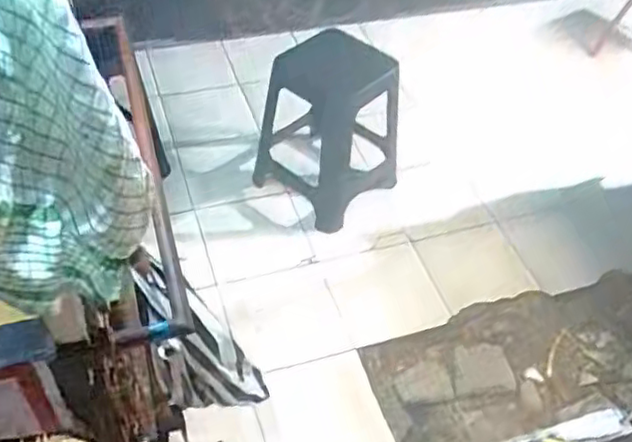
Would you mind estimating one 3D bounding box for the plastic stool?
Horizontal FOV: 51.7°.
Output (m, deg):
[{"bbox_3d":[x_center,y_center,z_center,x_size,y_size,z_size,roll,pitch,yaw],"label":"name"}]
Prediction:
[{"bbox_3d":[0.039,-0.272,1.870,0.337,0.428,0.325,38,55,27],"label":"plastic stool"}]

